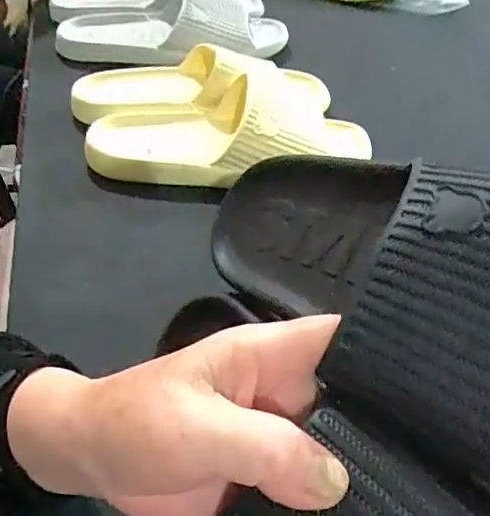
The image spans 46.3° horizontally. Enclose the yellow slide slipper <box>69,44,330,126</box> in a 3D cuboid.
[{"bbox_3d":[-0.043,-0.184,0.586,0.257,0.071,0.110,-4,44,-8],"label":"yellow slide slipper"}]

